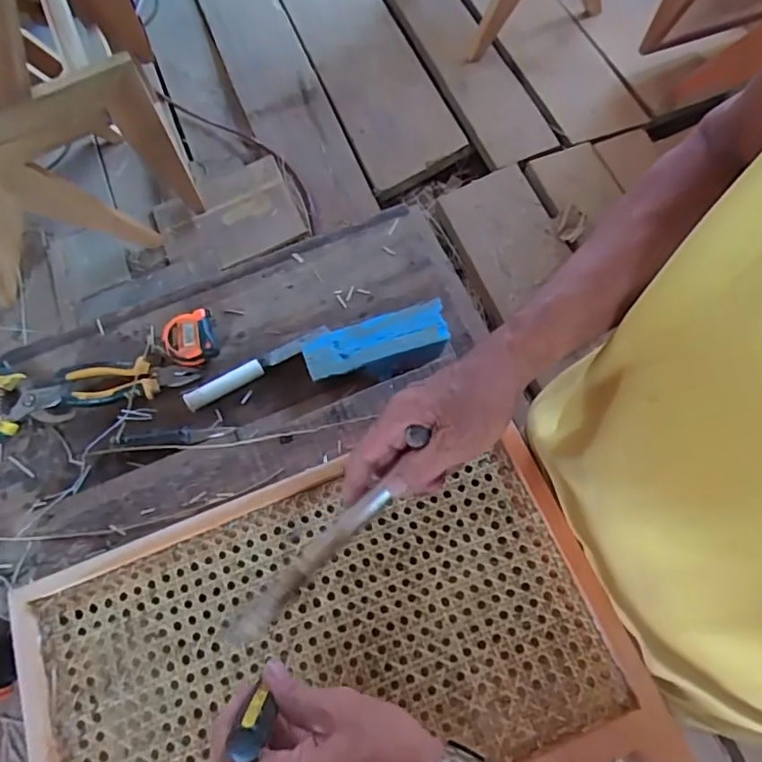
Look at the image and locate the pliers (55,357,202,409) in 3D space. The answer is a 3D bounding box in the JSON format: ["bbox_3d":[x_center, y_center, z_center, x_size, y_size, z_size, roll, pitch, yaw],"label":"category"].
[{"bbox_3d":[-0.304,0.001,0.669,0.165,0.025,0.056,-4,70,0],"label":"pliers"}]

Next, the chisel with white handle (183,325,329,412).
[{"bbox_3d":[-0.150,-0.019,0.675,0.185,0.020,0.027,-28,72,-9],"label":"chisel with white handle"}]

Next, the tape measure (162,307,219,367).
[{"bbox_3d":[-0.230,-0.050,0.679,0.056,0.033,0.062,-18,71,-5],"label":"tape measure"}]

